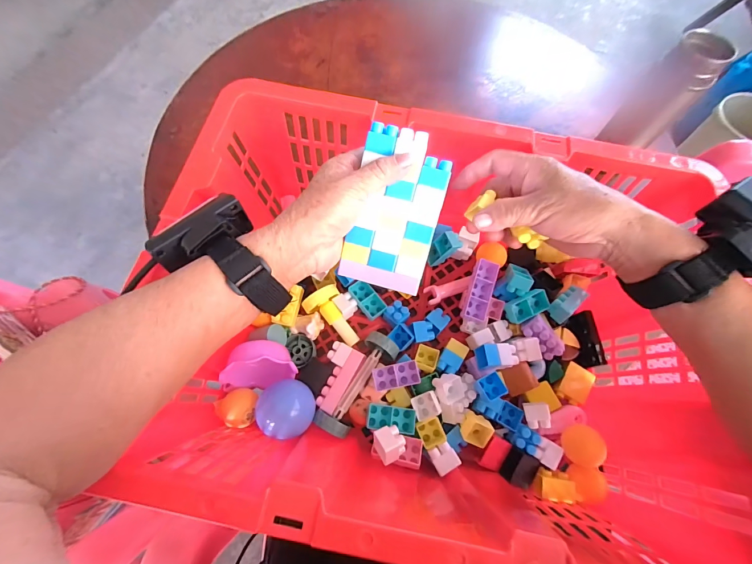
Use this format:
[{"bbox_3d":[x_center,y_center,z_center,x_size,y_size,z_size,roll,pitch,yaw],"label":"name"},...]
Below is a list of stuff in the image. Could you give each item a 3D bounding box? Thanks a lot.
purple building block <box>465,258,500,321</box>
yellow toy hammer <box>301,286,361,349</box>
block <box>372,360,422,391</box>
[{"bbox_3d":[0.123,0.009,0.387,0.026,0.024,0.070,16,69,4],"label":"purple building block"},{"bbox_3d":[-0.047,0.041,0.382,0.042,0.020,0.076,-38,93,-12],"label":"yellow toy hammer"},{"bbox_3d":[0.022,0.101,0.352,0.048,0.015,0.024,-10,69,-6],"label":"block"}]

